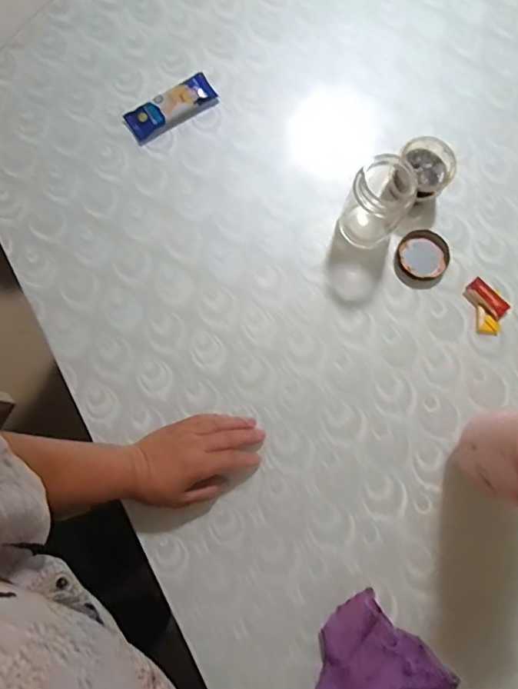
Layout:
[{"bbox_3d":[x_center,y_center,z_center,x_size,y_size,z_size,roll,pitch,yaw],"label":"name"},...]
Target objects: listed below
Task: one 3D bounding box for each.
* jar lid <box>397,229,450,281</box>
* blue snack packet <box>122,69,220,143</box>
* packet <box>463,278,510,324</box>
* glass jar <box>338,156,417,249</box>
[{"bbox_3d":[0.207,-0.113,0.666,0.060,0.013,0.063,0,77,-1],"label":"jar lid"},{"bbox_3d":[-0.115,-0.313,0.692,0.121,0.022,0.043,-35,80,-9],"label":"blue snack packet"},{"bbox_3d":[0.282,-0.054,0.657,0.029,0.012,0.056,-42,82,-10],"label":"packet"},{"bbox_3d":[0.145,-0.171,0.633,0.067,0.099,0.077,41,79,7],"label":"glass jar"}]

